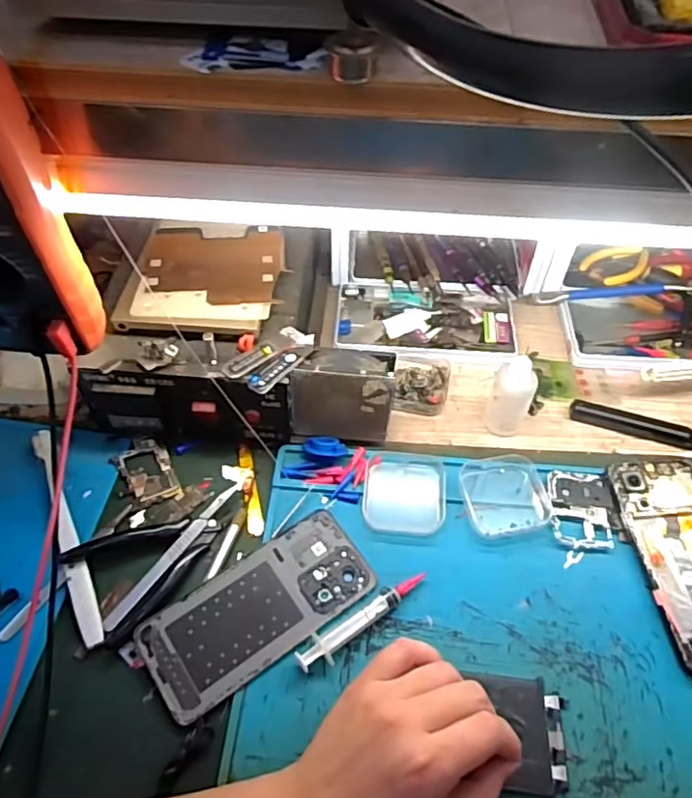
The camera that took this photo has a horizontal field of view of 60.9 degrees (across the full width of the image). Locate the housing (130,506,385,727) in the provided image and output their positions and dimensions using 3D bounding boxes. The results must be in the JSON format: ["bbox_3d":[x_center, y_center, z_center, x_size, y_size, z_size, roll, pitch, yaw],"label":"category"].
[{"bbox_3d":[-0.059,0.144,0.410,0.158,0.008,0.072,-30,58,-22],"label":"housing"}]

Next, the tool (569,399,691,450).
[{"bbox_3d":[0.262,0.024,0.517,0.124,0.014,0.017,16,53,11],"label":"tool"}]

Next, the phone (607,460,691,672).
[{"bbox_3d":[0.254,0.116,0.436,0.074,0.009,0.159,-4,52,-4],"label":"phone"}]

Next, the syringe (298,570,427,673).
[{"bbox_3d":[0.013,0.150,0.405,0.105,0.010,0.018,-29,58,-22],"label":"syringe"}]

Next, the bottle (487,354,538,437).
[{"bbox_3d":[0.139,-0.001,0.492,0.033,0.072,0.029,22,54,15],"label":"bottle"}]

